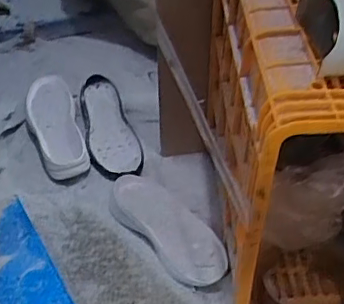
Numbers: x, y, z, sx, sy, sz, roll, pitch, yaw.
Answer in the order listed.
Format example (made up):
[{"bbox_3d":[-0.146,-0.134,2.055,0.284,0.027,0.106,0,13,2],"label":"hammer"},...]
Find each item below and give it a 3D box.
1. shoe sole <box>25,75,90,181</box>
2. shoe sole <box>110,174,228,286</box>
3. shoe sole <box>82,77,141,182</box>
[{"bbox_3d":[-0.248,-0.056,1.176,0.107,0.063,0.265,-12,47,-11],"label":"shoe sole"},{"bbox_3d":[-0.006,0.137,1.007,0.111,0.039,0.272,-34,55,-28],"label":"shoe sole"},{"bbox_3d":[-0.132,-0.057,1.184,0.106,0.035,0.305,-10,47,-8],"label":"shoe sole"}]

